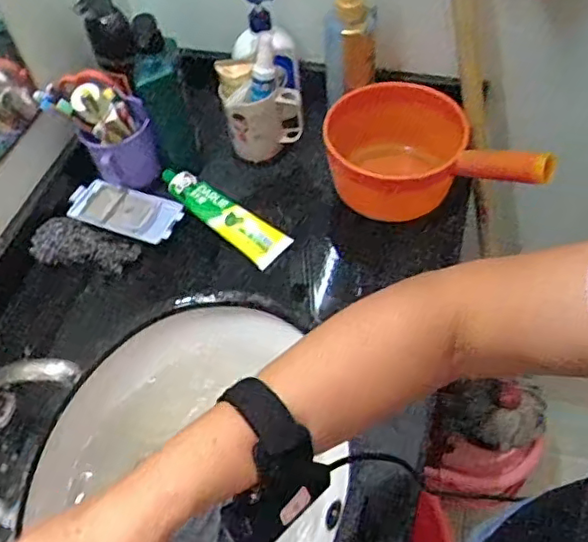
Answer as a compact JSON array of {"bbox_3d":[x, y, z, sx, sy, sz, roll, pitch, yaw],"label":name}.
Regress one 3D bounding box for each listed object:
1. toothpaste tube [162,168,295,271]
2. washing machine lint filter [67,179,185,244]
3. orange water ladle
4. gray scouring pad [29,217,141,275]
[{"bbox_3d":[-0.092,-0.076,0.763,0.195,0.030,0.049,34,64,26],"label":"toothpaste tube"},{"bbox_3d":[-0.220,-0.080,0.777,0.148,0.012,0.067,17,58,17],"label":"washing machine lint filter"},{"bbox_3d":[0.165,-0.145,0.736,0.245,0.114,0.137,6,55,10],"label":"orange water ladle"},{"bbox_3d":[-0.261,-0.034,0.743,0.135,0.038,0.061,8,55,11],"label":"gray scouring pad"}]

